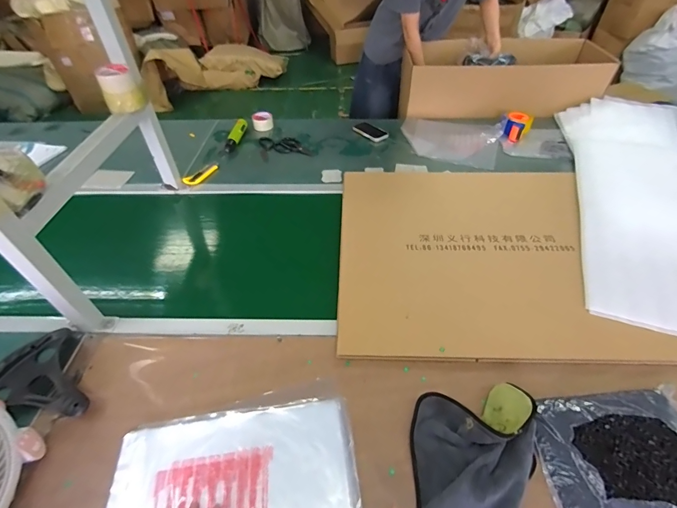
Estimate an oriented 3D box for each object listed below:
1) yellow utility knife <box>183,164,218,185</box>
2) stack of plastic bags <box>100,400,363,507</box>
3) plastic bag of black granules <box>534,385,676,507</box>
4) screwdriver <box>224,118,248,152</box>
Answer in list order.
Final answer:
[{"bbox_3d":[-0.486,-0.281,1.254,0.045,0.028,0.145,18,50,20],"label":"yellow utility knife"},{"bbox_3d":[-0.180,0.409,0.562,0.422,0.018,0.299,-8,46,-4],"label":"stack of plastic bags"},{"bbox_3d":[0.488,0.339,0.594,0.288,0.034,0.209,-5,46,-1],"label":"plastic bag of black granules"},{"bbox_3d":[-0.413,-0.476,1.418,0.052,0.043,0.206,4,47,7],"label":"screwdriver"}]

